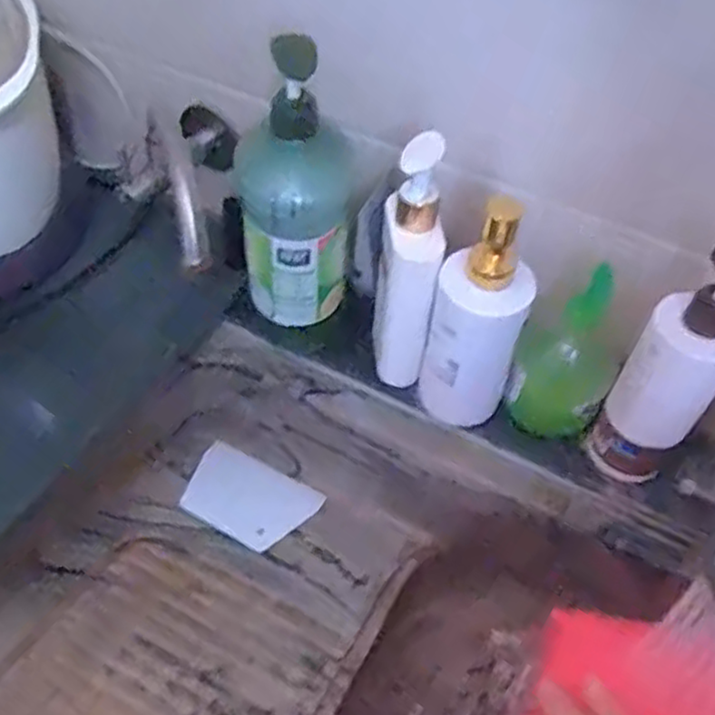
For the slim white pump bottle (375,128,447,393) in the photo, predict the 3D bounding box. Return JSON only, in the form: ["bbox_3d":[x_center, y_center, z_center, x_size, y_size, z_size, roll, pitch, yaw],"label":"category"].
[{"bbox_3d":[0.042,-0.069,0.592,0.047,0.227,0.046,8,49,3],"label":"slim white pump bottle"}]

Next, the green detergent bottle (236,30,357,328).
[{"bbox_3d":[-0.048,-0.137,0.591,0.086,0.241,0.087,1,49,-4],"label":"green detergent bottle"}]

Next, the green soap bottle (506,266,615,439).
[{"bbox_3d":[0.172,0.000,0.599,0.073,0.145,0.054,18,50,11],"label":"green soap bottle"}]

